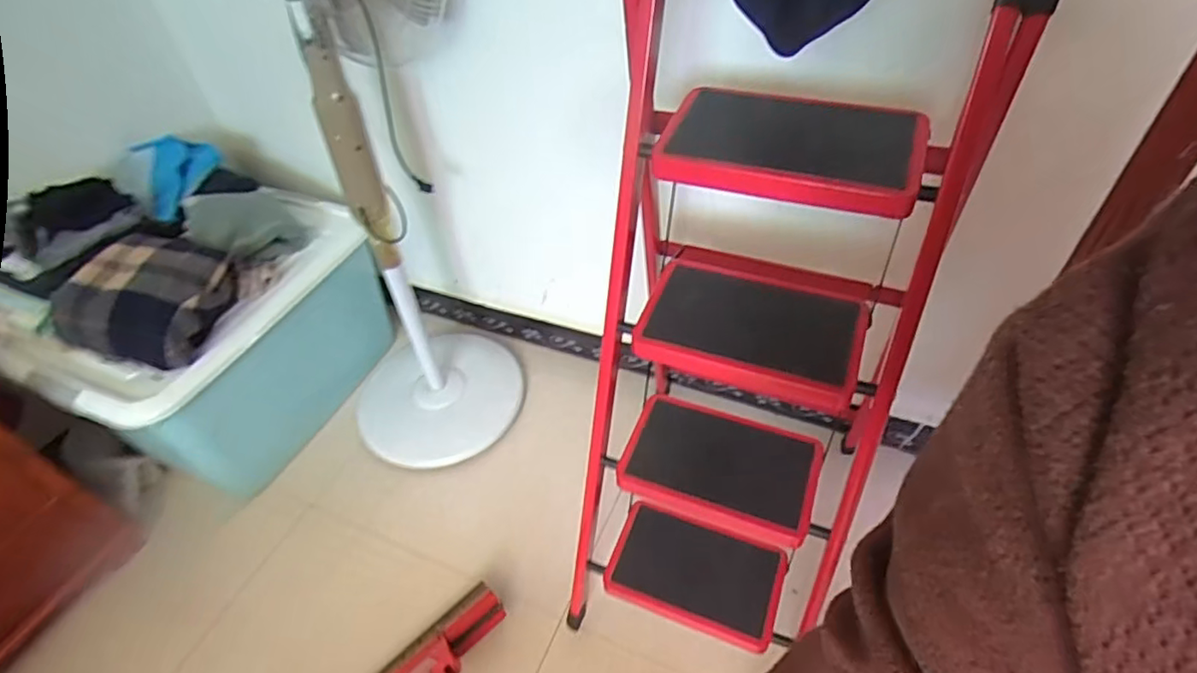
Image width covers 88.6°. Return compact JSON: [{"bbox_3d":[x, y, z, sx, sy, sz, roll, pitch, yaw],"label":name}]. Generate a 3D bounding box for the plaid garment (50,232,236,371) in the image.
[{"bbox_3d":[-0.805,-0.071,1.112,0.204,0.130,0.256,16,49,17],"label":"plaid garment"}]

